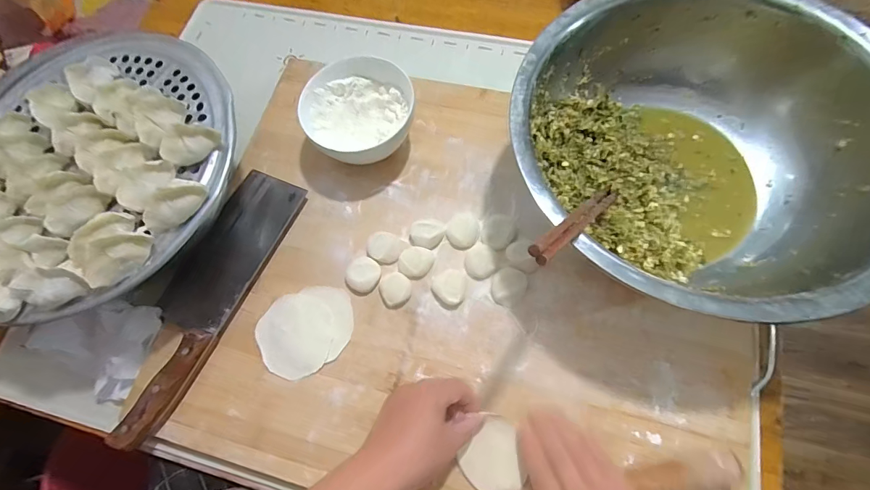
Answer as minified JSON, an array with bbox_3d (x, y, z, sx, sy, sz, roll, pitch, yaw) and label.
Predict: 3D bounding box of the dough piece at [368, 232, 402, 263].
[{"bbox_3d":[-0.054,0.003,0.445,0.033,0.015,0.034,-2,70,4],"label":"dough piece"}]

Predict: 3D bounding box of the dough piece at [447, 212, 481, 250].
[{"bbox_3d":[0.032,-0.016,0.450,0.035,0.011,0.042,14,72,10],"label":"dough piece"}]

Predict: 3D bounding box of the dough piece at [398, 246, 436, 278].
[{"bbox_3d":[-0.021,0.019,0.434,0.037,0.016,0.032,11,71,9],"label":"dough piece"}]

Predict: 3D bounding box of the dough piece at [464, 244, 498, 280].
[{"bbox_3d":[0.049,0.018,0.432,0.033,0.017,0.034,-2,70,4],"label":"dough piece"}]

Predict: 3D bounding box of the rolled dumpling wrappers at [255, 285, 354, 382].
[{"bbox_3d":[-0.135,0.089,0.422,0.098,0.004,0.086,-20,69,-3],"label":"rolled dumpling wrappers"}]

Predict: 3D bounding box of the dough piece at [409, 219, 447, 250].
[{"bbox_3d":[-0.009,-0.012,0.447,0.036,0.017,0.036,-2,70,4],"label":"dough piece"}]

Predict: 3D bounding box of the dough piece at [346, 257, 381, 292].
[{"bbox_3d":[-0.077,0.030,0.433,0.036,0.021,0.037,-2,70,4],"label":"dough piece"}]

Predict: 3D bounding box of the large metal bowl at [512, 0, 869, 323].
[{"bbox_3d":[0.241,-0.082,0.400,0.322,0.137,0.325,-2,70,4],"label":"large metal bowl"}]

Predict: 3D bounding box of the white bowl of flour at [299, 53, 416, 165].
[{"bbox_3d":[-0.088,-0.148,0.478,0.122,0.071,0.128,-2,70,4],"label":"white bowl of flour"}]

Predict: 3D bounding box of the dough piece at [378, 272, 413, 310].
[{"bbox_3d":[-0.042,0.047,0.427,0.033,0.018,0.035,-2,70,4],"label":"dough piece"}]

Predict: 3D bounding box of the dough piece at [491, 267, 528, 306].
[{"bbox_3d":[0.077,0.044,0.423,0.033,0.011,0.038,15,72,10],"label":"dough piece"}]

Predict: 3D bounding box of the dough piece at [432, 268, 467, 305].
[{"bbox_3d":[0.015,0.043,0.424,0.034,0.017,0.038,10,71,8],"label":"dough piece"}]

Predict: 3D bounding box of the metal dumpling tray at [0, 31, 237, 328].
[{"bbox_3d":[-0.358,-0.096,0.404,0.300,0.054,0.324,-16,69,-1],"label":"metal dumpling tray"}]

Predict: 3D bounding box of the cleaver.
[{"bbox_3d":[-0.251,0.050,0.434,0.086,0.013,0.301,22,73,12],"label":"cleaver"}]

